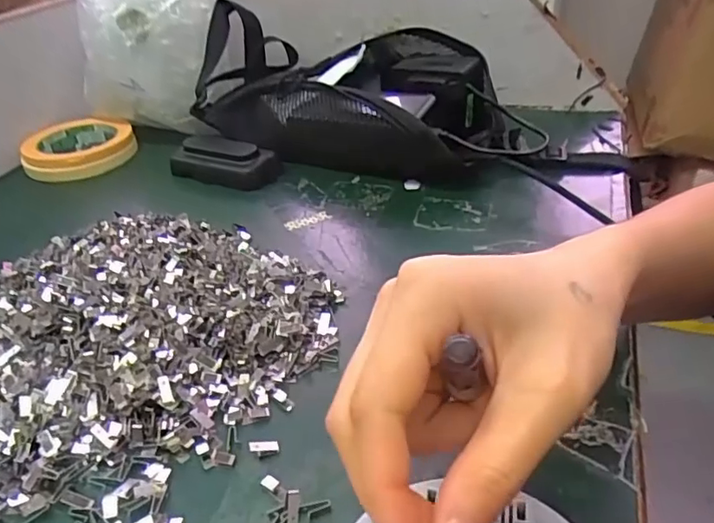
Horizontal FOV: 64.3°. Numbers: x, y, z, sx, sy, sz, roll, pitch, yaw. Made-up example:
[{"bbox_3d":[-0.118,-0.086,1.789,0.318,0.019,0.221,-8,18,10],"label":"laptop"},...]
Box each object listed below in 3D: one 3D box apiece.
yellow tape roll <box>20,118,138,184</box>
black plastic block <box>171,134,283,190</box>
[{"bbox_3d":[-0.294,-0.119,0.605,0.107,0.033,0.107,-19,37,-19],"label":"yellow tape roll"},{"bbox_3d":[-0.127,-0.094,0.523,0.110,0.033,0.035,6,36,15],"label":"black plastic block"}]

